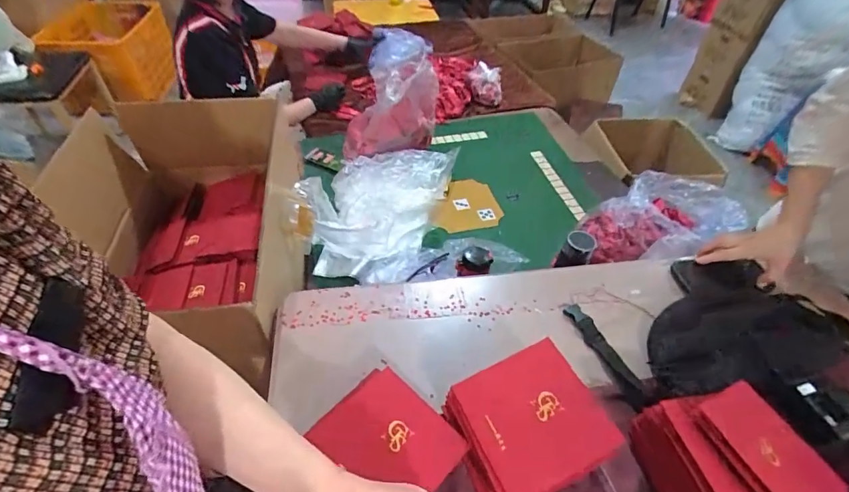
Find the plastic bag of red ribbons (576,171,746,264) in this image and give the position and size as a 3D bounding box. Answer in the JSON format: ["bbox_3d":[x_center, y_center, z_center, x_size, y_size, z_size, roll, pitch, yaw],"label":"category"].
[{"bbox_3d":[0.500,-0.048,0.932,0.250,0.151,0.264,-23,51,-23],"label":"plastic bag of red ribbons"}]

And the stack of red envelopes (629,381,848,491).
[{"bbox_3d":[0.358,0.246,0.481,0.180,0.091,0.152,-8,47,-11],"label":"stack of red envelopes"}]

